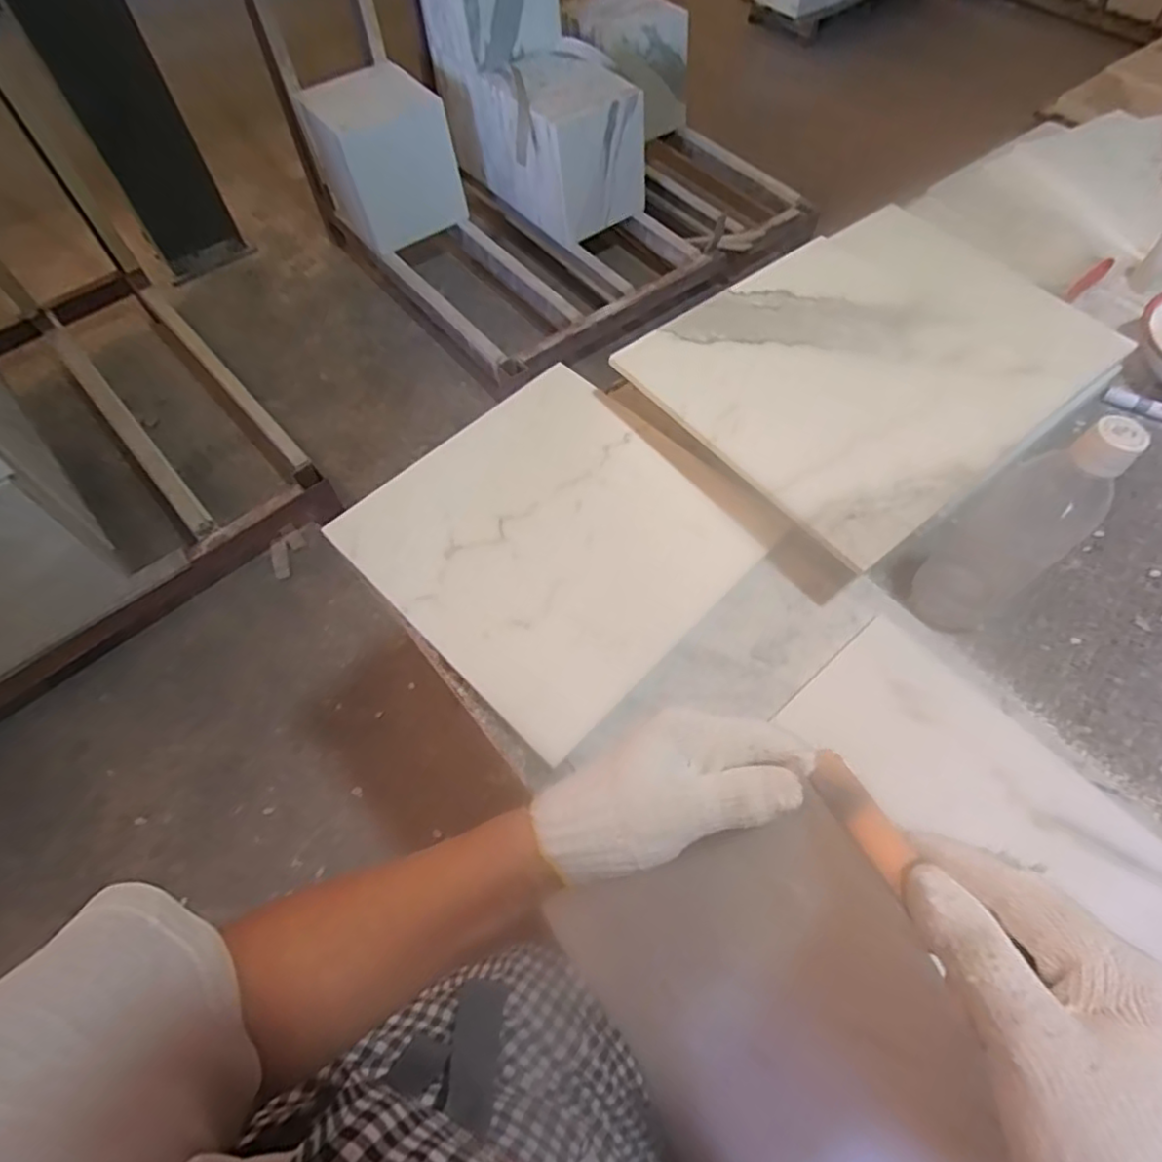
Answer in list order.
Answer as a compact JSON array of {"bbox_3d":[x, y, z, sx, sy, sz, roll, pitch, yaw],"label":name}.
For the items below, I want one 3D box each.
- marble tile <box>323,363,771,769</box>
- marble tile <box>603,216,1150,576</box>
[{"bbox_3d":[-0.024,-0.042,0.563,0.297,0.015,0.283,42,70,18],"label":"marble tile"},{"bbox_3d":[0.281,-0.214,0.596,0.406,0.013,0.297,-33,66,-16],"label":"marble tile"}]

